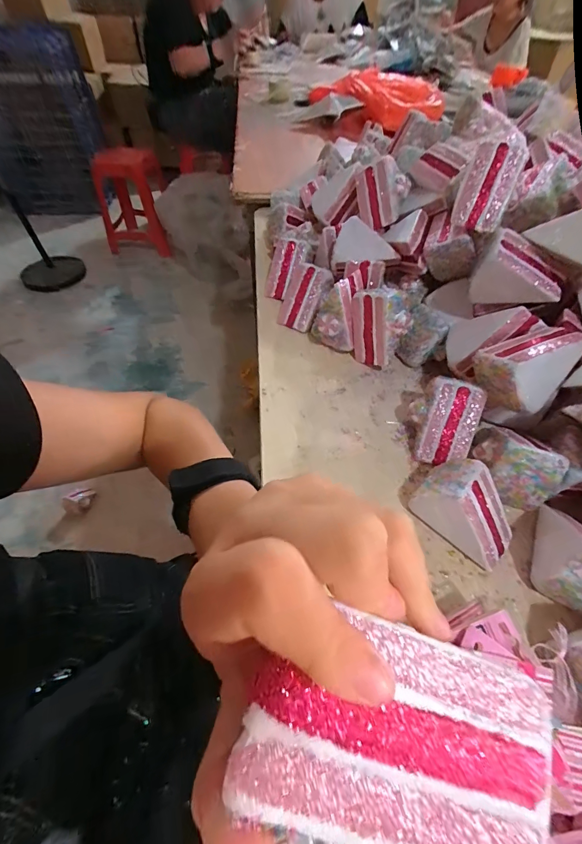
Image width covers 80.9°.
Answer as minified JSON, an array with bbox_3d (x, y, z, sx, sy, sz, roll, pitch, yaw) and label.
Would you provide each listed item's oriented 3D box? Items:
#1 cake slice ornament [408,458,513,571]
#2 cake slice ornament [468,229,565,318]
[{"bbox_3d":[0.156,0.074,0.295,0.087,0.060,0.051,31,58,20],"label":"cake slice ornament"},{"bbox_3d":[0.244,-0.153,0.371,0.087,0.071,0.045,22,56,14],"label":"cake slice ornament"}]

